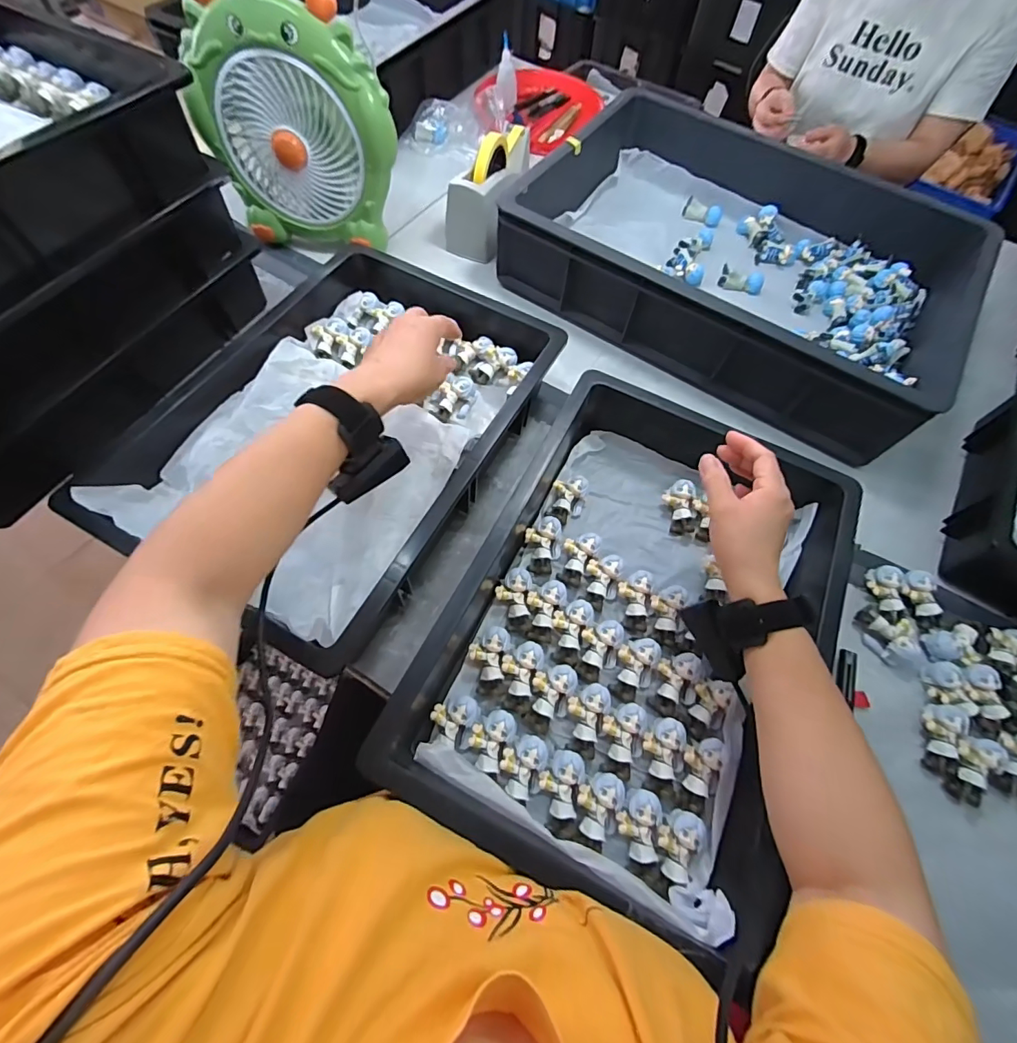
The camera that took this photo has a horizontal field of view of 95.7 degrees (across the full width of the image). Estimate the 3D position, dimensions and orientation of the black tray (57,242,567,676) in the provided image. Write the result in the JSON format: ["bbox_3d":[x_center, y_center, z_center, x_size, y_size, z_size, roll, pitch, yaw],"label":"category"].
[{"bbox_3d":[-0.176,-0.116,0.535,0.335,0.096,0.478,27,65,9],"label":"black tray"}]

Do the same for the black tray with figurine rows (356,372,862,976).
[{"bbox_3d":[0.118,0.080,0.454,0.290,0.093,0.446,26,65,9],"label":"black tray with figurine rows"}]

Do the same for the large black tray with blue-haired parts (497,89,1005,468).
[{"bbox_3d":[0.340,-0.399,0.695,0.596,0.121,0.415,34,67,12],"label":"large black tray with blue-haired parts"}]

